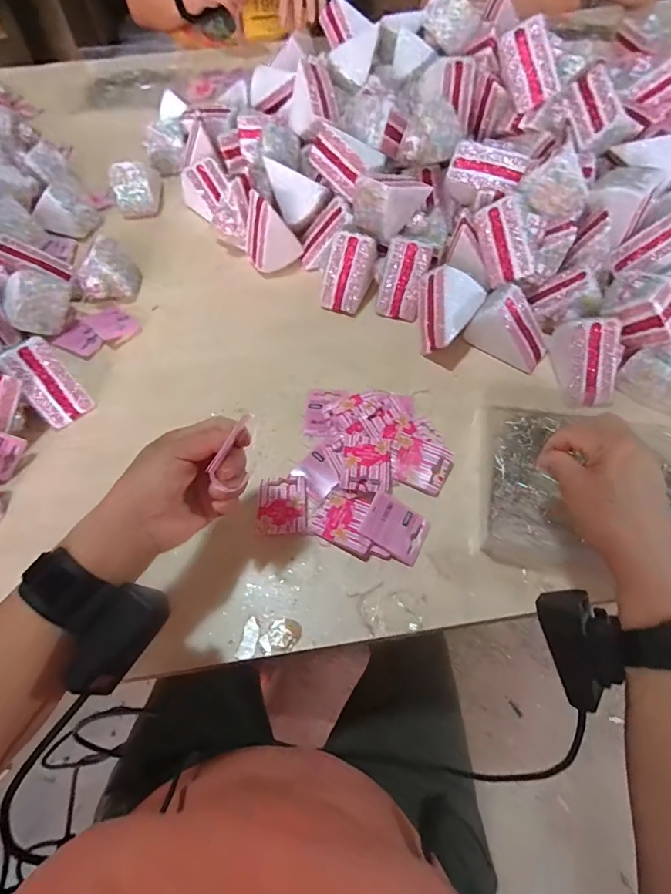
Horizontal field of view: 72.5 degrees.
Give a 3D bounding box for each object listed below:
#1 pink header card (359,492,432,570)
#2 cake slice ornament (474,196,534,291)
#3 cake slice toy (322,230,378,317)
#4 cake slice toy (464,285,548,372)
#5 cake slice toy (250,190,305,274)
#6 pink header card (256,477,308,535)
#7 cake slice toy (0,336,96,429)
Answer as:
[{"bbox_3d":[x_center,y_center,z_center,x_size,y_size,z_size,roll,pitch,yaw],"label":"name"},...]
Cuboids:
[{"bbox_3d":[0.057,0.076,0.428,0.062,0.006,0.047,34,67,-7],"label":"pink header card"},{"bbox_3d":[0.202,-0.240,0.544,0.053,0.046,0.091,-12,98,28],"label":"cake slice ornament"},{"bbox_3d":[0.015,-0.218,0.573,0.055,0.064,0.075,18,62,12],"label":"cake slice toy"},{"bbox_3d":[0.202,-0.136,0.525,0.088,0.059,0.056,31,66,18],"label":"cake slice toy"},{"bbox_3d":[-0.086,-0.282,0.602,0.067,0.089,0.051,-32,64,-16],"label":"cake slice toy"},{"bbox_3d":[-0.051,0.056,0.444,0.046,0.004,0.057,0,57,-4],"label":"pink header card"},{"bbox_3d":[-0.307,-0.067,0.486,0.051,0.065,0.066,-41,67,-19],"label":"cake slice toy"}]

